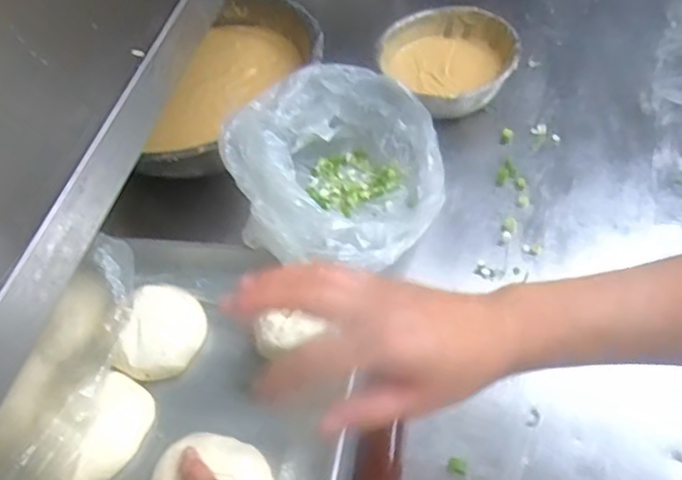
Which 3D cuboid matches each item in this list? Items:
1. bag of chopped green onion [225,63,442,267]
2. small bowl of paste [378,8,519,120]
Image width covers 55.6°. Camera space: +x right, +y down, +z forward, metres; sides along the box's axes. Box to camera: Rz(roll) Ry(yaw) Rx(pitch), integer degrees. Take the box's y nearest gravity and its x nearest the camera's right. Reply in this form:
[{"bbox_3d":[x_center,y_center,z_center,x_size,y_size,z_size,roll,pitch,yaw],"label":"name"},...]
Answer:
[{"bbox_3d":[-0.004,-0.080,0.672,0.197,0.115,0.265,13,56,20],"label":"bag of chopped green onion"},{"bbox_3d":[0.133,-0.208,0.790,0.153,0.067,0.161,-5,51,6],"label":"small bowl of paste"}]

